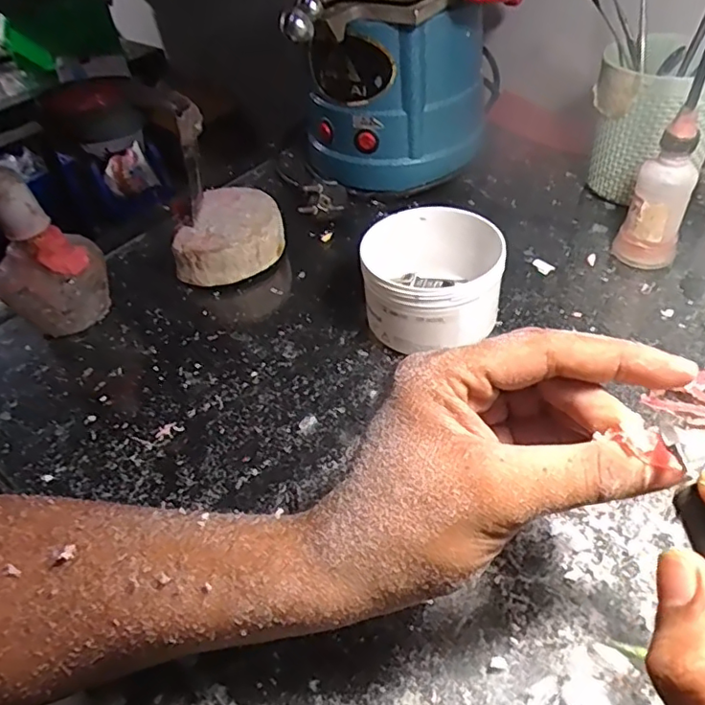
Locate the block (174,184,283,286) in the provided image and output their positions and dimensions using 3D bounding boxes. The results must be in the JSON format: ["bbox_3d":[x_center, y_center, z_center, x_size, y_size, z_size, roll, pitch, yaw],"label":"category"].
[{"bbox_3d":[-0.098,-0.096,0.477,0.082,0.042,0.092,-1,45,5],"label":"block"}]

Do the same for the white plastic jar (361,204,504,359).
[{"bbox_3d":[0.053,-0.048,0.396,0.089,0.061,0.103,-6,45,1],"label":"white plastic jar"}]

